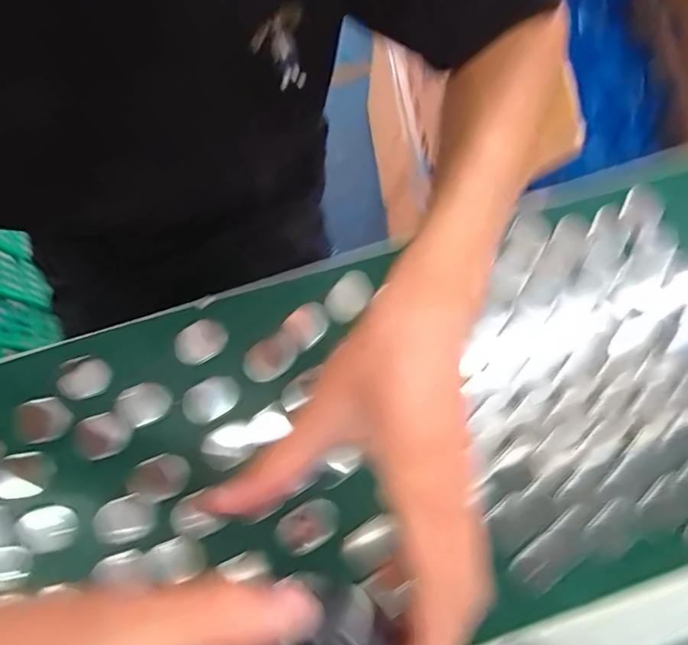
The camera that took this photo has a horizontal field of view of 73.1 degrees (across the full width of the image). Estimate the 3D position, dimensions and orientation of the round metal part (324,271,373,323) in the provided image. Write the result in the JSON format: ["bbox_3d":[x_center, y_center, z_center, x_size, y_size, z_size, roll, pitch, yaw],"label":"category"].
[{"bbox_3d":[0.004,-0.020,0.363,0.029,0.005,0.042,37,81,6],"label":"round metal part"}]

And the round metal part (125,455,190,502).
[{"bbox_3d":[-0.137,0.115,0.341,0.044,0.004,0.030,-18,80,-4],"label":"round metal part"}]

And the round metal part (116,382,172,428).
[{"bbox_3d":[-0.149,0.060,0.343,0.038,0.005,0.030,-29,81,-6],"label":"round metal part"}]

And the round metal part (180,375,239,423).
[{"bbox_3d":[-0.100,0.057,0.346,0.042,0.004,0.029,-28,81,-6],"label":"round metal part"}]

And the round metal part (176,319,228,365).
[{"bbox_3d":[-0.110,0.014,0.355,0.040,0.004,0.030,-30,81,-6],"label":"round metal part"}]

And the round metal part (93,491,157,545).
[{"bbox_3d":[-0.157,0.141,0.332,0.040,0.008,0.030,-15,80,-3],"label":"round metal part"}]

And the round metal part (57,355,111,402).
[{"bbox_3d":[-0.195,0.041,0.347,0.038,0.004,0.031,-17,80,-4],"label":"round metal part"}]

